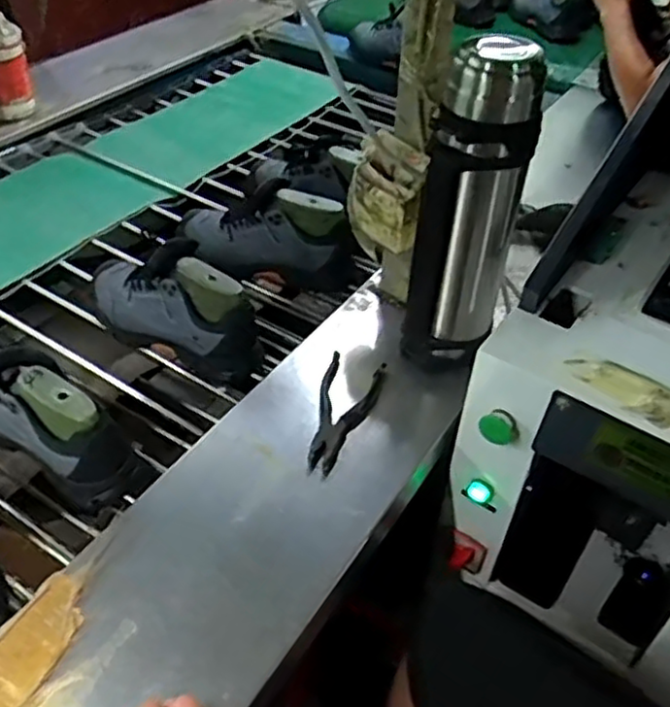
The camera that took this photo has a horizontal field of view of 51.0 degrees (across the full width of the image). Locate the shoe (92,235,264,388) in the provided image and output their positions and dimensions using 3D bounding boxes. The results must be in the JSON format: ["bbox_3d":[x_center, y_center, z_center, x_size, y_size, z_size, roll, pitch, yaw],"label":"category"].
[{"bbox_3d":[-0.227,-0.077,0.974,0.289,0.137,0.097,25,48,21],"label":"shoe"}]

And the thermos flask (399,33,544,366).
[{"bbox_3d":[0.161,-0.167,0.833,0.111,0.379,0.110,12,44,9],"label":"thermos flask"}]

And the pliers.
[{"bbox_3d":[0.010,0.070,0.869,0.076,0.016,0.188,11,44,8],"label":"pliers"}]

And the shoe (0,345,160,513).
[{"bbox_3d":[-0.352,0.055,0.831,0.278,0.141,0.100,23,47,19],"label":"shoe"}]

